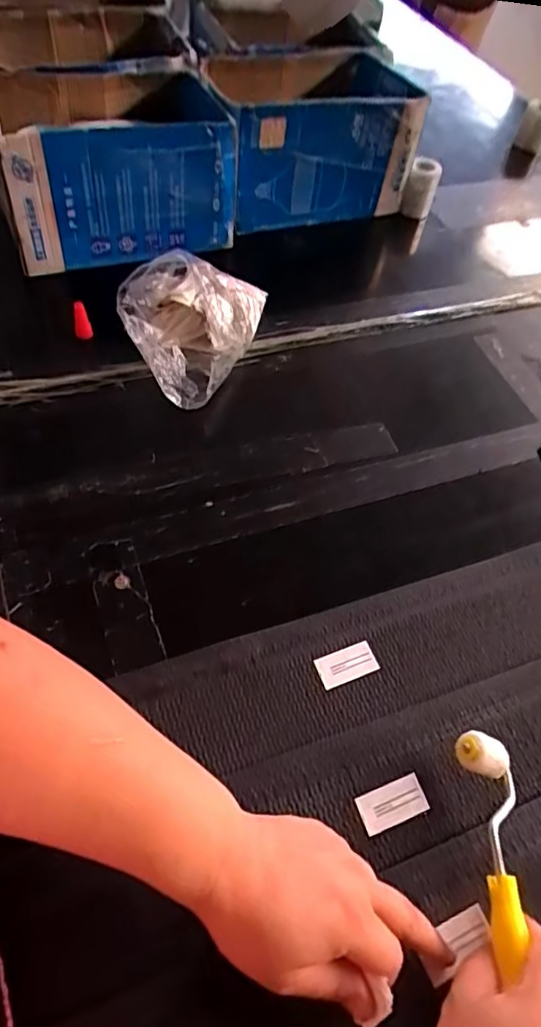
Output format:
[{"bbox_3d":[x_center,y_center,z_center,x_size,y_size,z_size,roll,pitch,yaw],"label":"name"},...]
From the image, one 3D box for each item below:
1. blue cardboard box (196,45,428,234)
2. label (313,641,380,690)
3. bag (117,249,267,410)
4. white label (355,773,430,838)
[{"bbox_3d":[0.042,-0.541,0.850,0.281,0.168,0.202,-19,57,-19],"label":"blue cardboard box"},{"bbox_3d":[0.062,0.124,0.471,0.051,0.004,0.025,-16,69,-17],"label":"label"},{"bbox_3d":[-0.092,-0.215,0.641,0.128,0.085,0.181,18,57,4],"label":"bag"},{"bbox_3d":[0.087,0.208,0.413,0.049,0.004,0.026,-16,63,-15],"label":"white label"}]

